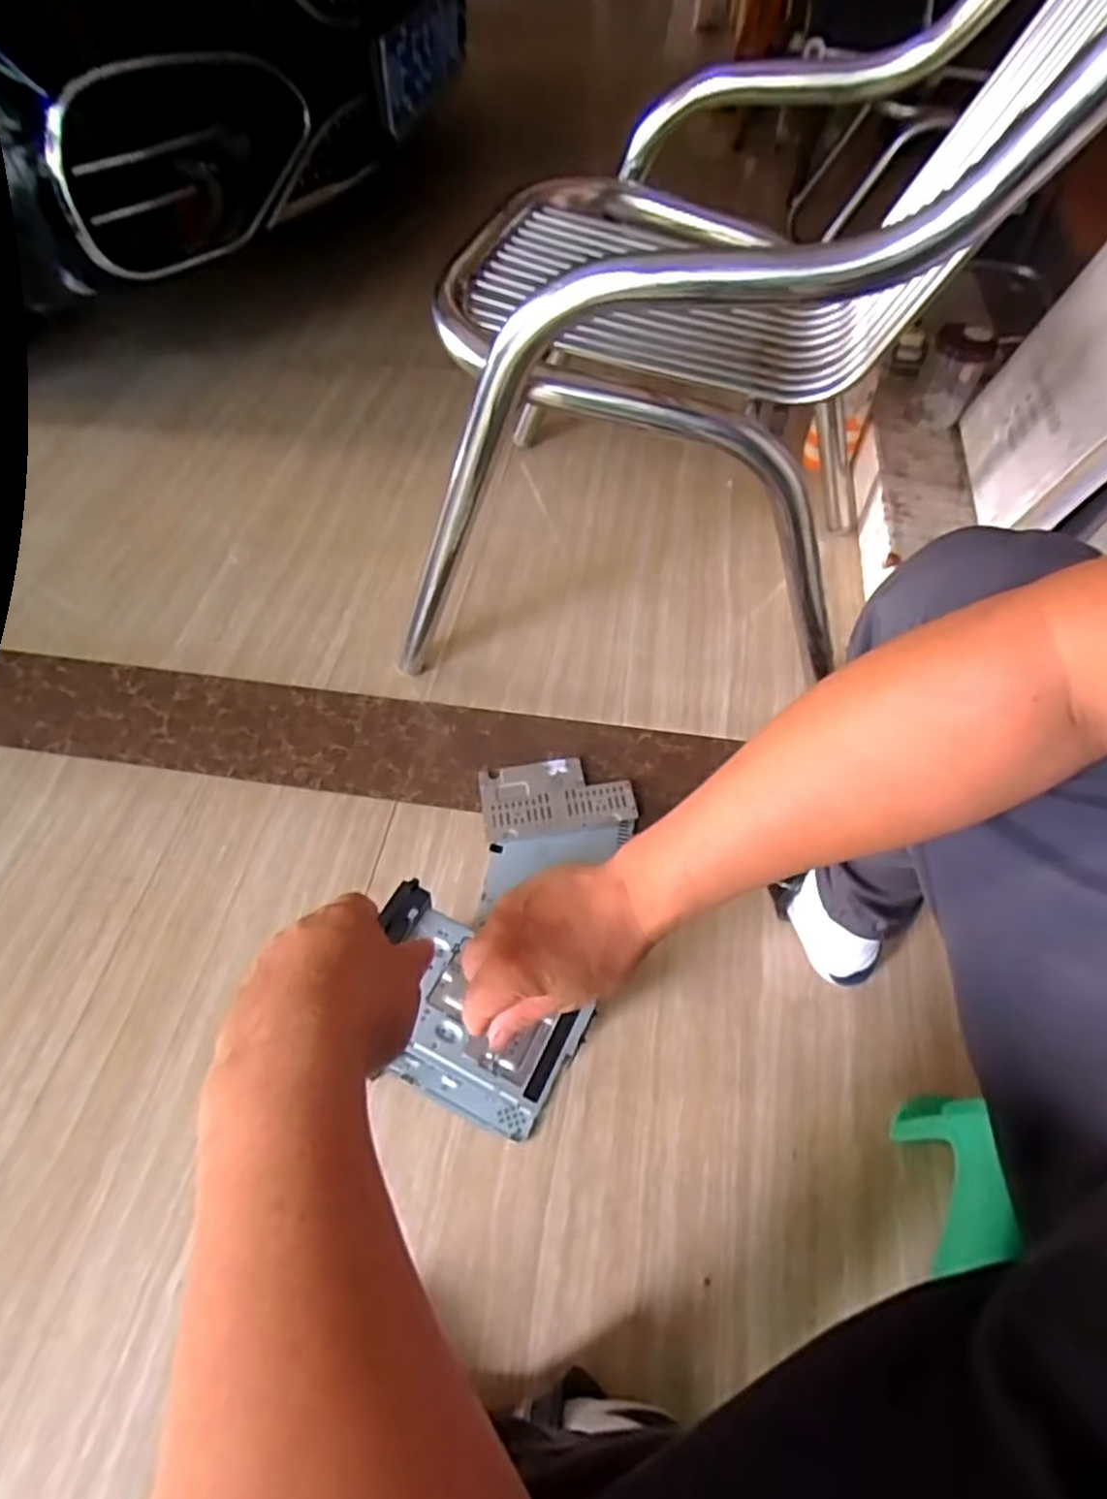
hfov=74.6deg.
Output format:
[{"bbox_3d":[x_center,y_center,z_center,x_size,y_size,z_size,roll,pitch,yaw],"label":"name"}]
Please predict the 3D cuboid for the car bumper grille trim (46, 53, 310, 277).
[{"bbox_3d":[-0.557,-0.899,1.123,0.415,0.216,0.040,-37,63,-22],"label":"car bumper grille trim"}]

